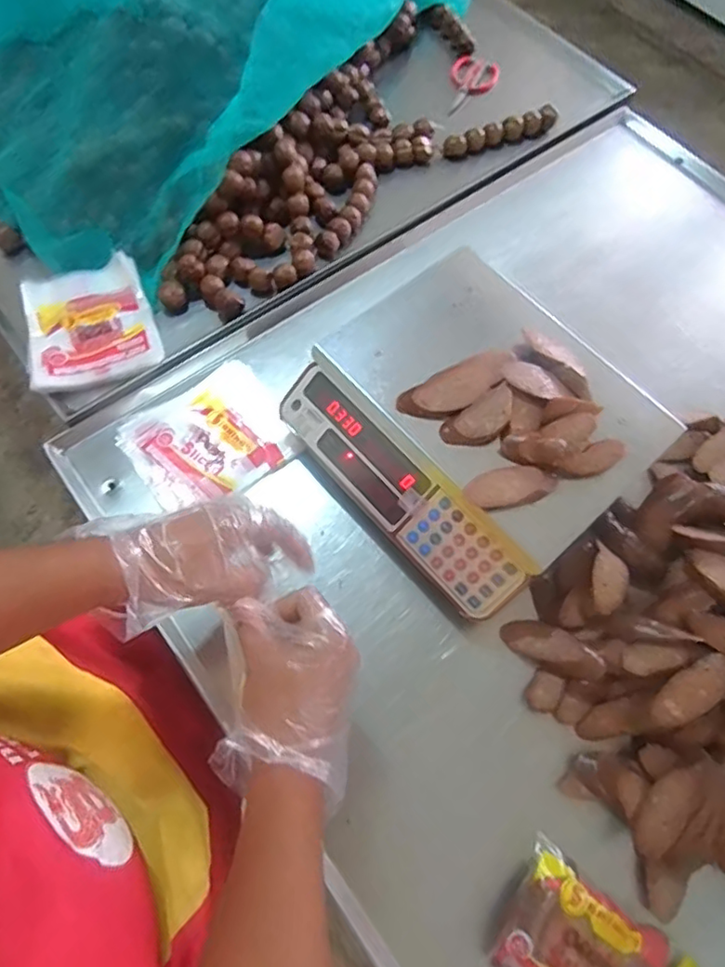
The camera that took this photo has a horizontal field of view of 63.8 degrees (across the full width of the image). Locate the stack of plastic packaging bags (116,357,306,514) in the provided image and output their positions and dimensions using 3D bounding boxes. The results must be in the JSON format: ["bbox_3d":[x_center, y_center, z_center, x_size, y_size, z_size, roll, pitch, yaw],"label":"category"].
[{"bbox_3d":[-0.193,-0.055,0.737,0.185,0.017,0.158,-31,72,-14],"label":"stack of plastic packaging bags"}]

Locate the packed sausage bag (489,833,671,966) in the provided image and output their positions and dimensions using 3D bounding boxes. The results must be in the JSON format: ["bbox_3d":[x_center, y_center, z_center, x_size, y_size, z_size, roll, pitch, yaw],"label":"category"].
[{"bbox_3d":[0.200,0.418,0.528,0.131,0.036,0.111,30,70,10],"label":"packed sausage bag"}]

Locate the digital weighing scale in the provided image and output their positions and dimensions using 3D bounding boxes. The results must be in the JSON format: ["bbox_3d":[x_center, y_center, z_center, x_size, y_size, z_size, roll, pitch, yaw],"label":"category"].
[{"bbox_3d":[0.127,-0.071,0.684,0.309,0.123,0.343,-39,74,-16],"label":"digital weighing scale"}]

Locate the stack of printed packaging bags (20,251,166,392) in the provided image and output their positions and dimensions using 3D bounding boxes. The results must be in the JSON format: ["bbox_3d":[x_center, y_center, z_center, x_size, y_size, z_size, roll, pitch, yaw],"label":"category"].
[{"bbox_3d":[-0.361,-0.212,0.777,0.159,0.031,0.188,-17,69,-9],"label":"stack of printed packaging bags"}]

